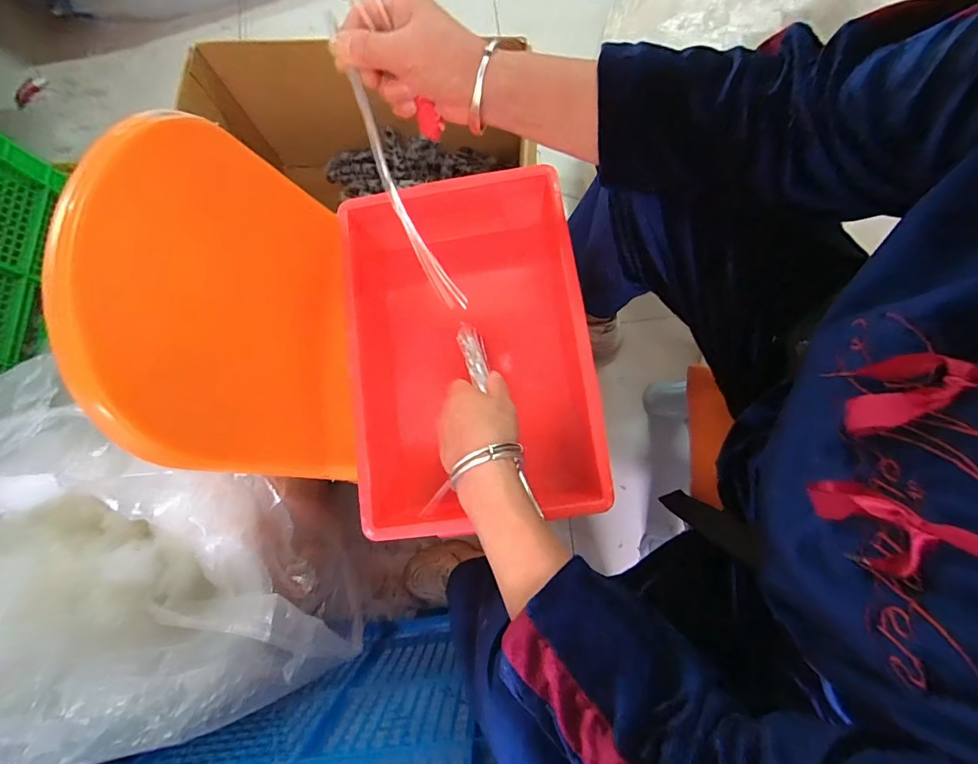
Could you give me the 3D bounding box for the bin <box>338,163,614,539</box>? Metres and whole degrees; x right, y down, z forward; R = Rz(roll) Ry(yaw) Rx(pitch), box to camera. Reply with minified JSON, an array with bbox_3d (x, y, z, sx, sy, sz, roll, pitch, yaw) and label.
[{"bbox_3d":[-0.029,-0.037,0.517,0.256,0.149,0.346,-8,80,0],"label":"bin"}]

